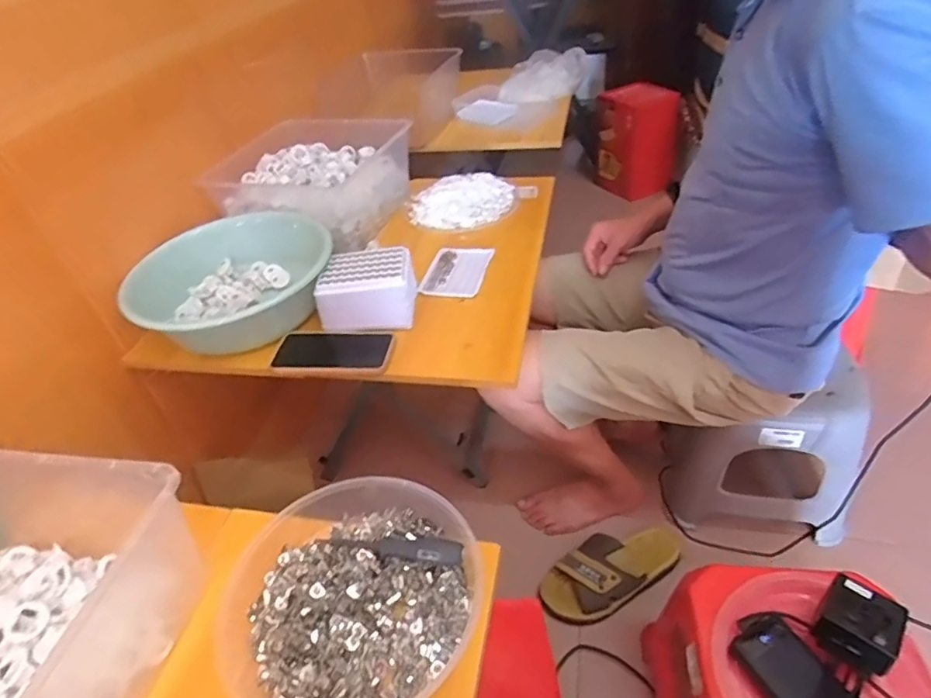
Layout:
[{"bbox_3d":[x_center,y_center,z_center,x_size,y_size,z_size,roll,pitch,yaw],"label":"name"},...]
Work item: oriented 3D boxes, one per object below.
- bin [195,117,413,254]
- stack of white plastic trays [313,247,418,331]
[{"bbox_3d":[-0.282,-0.335,1.079,0.297,0.135,0.322,11,44,20],"label":"bin"},{"bbox_3d":[-0.140,-0.086,0.834,0.137,0.083,0.095,-2,41,6],"label":"stack of white plastic trays"}]

